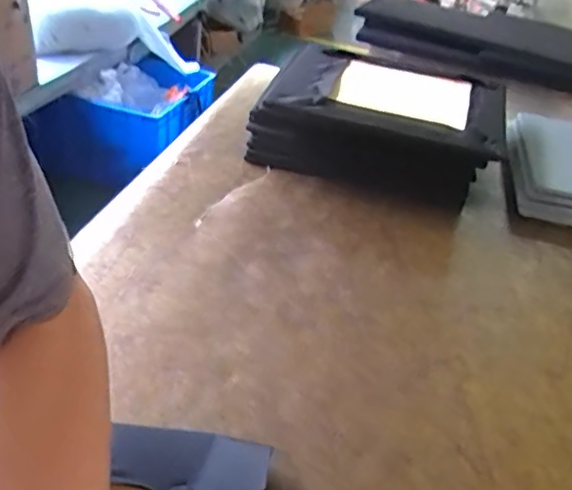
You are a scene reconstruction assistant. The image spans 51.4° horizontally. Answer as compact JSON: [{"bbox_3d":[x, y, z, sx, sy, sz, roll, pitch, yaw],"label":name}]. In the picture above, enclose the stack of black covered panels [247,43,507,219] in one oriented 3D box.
[{"bbox_3d":[0.150,-0.200,0.922,0.330,0.117,0.312,15,37,9],"label":"stack of black covered panels"}]

